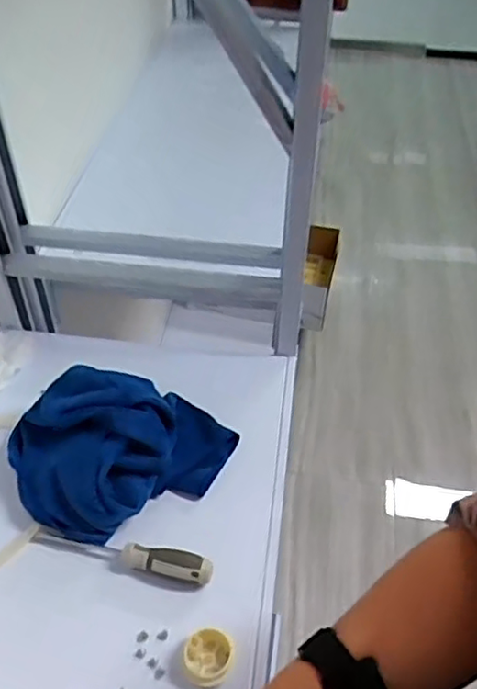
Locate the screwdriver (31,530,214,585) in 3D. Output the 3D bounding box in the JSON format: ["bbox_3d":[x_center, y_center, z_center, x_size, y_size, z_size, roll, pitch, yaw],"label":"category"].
[{"bbox_3d":[-0.115,0.206,0.631,0.182,0.025,0.025,10,46,9],"label":"screwdriver"}]

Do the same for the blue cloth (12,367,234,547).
[{"bbox_3d":[-0.125,0.099,0.690,0.232,0.090,0.176,-18,48,-17],"label":"blue cloth"}]

